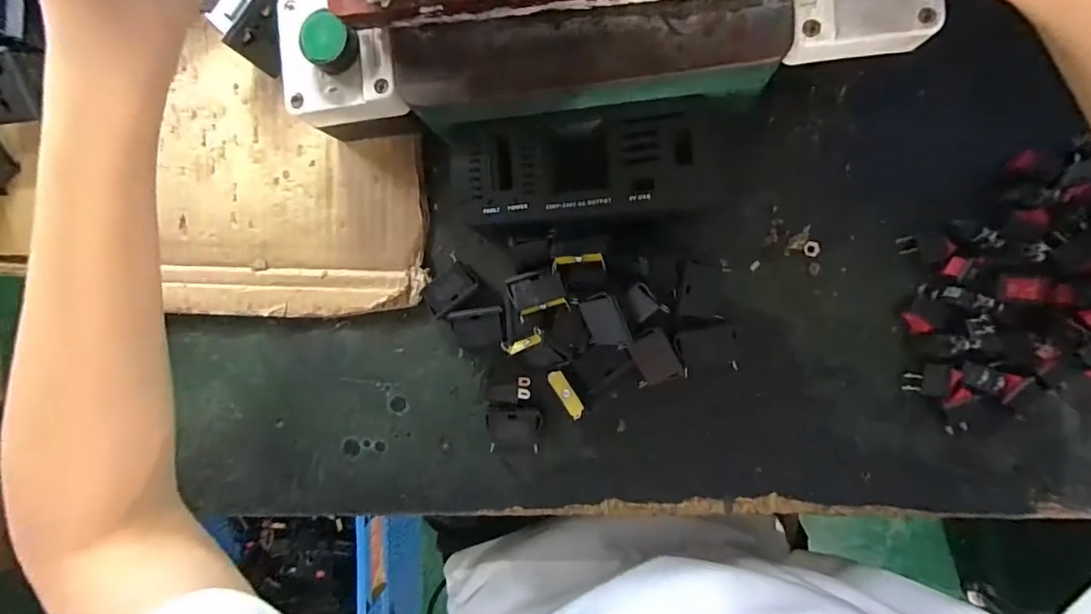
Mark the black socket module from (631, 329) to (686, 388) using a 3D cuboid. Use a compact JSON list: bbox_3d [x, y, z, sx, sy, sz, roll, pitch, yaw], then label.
[{"bbox_3d":[0.065,0.029,0.301,0.027,0.008,0.034,-20,104,6],"label":"black socket module"}]

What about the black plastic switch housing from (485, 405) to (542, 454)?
[{"bbox_3d":[-0.019,0.076,0.318,0.034,0.010,0.029,1,94,9],"label":"black plastic switch housing"}]

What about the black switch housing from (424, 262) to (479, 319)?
[{"bbox_3d":[-0.061,-0.011,0.321,0.036,0.010,0.021,-41,87,9],"label":"black switch housing"}]

